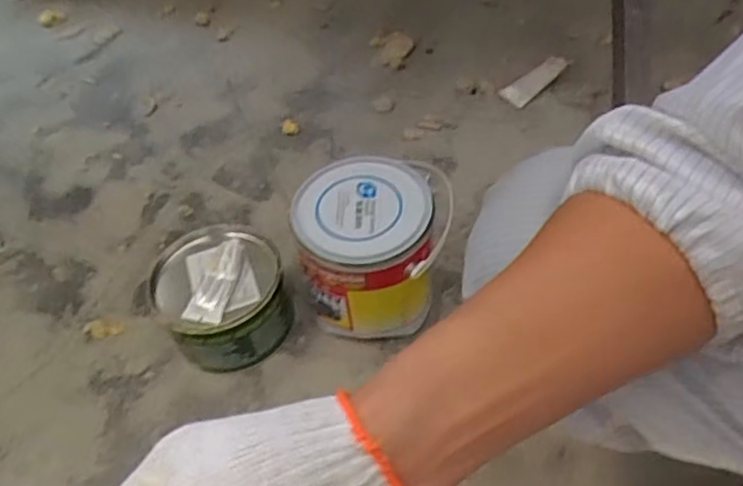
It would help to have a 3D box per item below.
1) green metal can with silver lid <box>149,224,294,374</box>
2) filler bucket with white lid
[{"bbox_3d":[-0.175,0.068,0.734,0.143,0.110,0.143,-3,49,4],"label":"green metal can with silver lid"},{"bbox_3d":[-0.002,0.011,0.722,0.147,0.169,0.150,-3,49,4],"label":"filler bucket with white lid"}]

